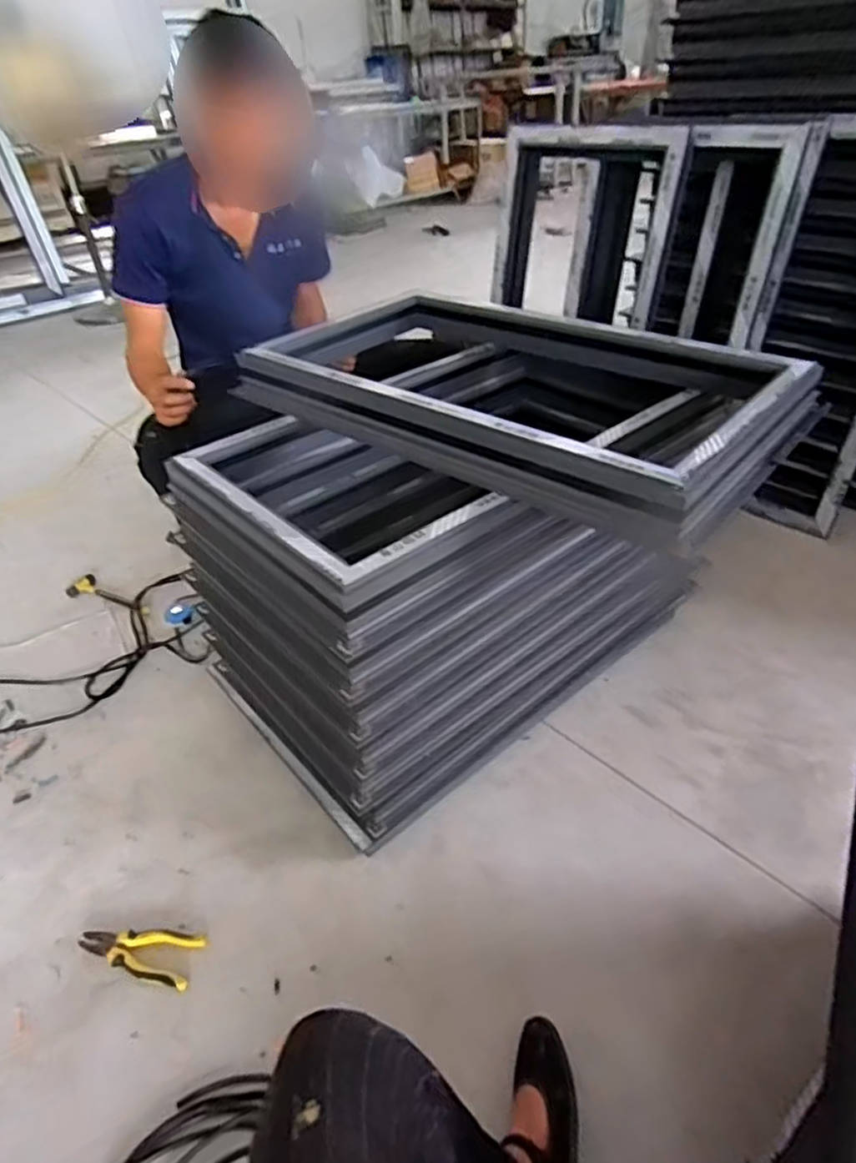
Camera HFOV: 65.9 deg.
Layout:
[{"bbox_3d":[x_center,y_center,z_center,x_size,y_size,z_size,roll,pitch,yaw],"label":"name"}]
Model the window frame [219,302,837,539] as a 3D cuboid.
[{"bbox_3d":[0.115,-0.361,1.176,0.957,0.097,0.523,24,46,32],"label":"window frame"}]

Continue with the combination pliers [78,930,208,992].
[{"bbox_3d":[-0.439,0.556,1.002,0.195,0.016,0.070,7,40,13],"label":"combination pliers"}]

